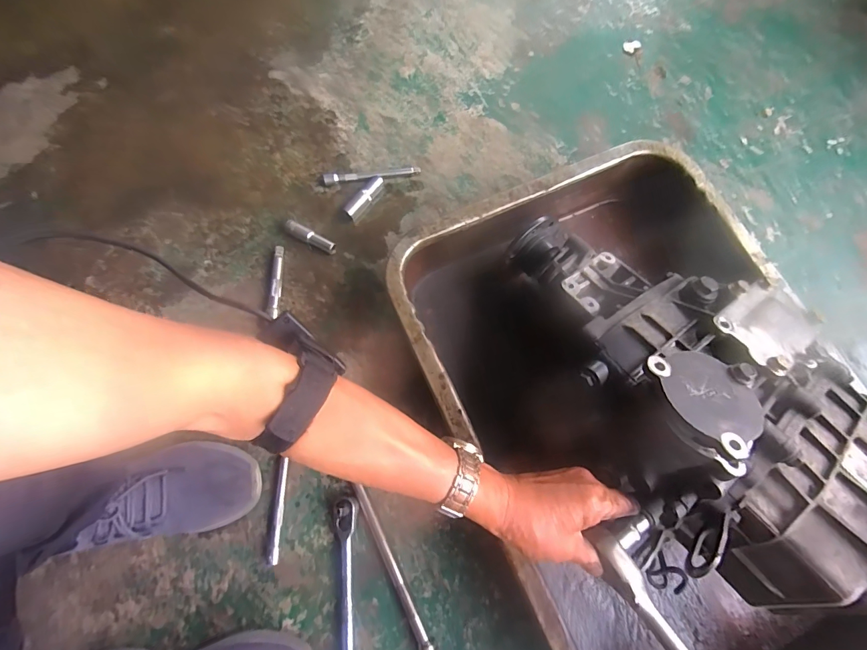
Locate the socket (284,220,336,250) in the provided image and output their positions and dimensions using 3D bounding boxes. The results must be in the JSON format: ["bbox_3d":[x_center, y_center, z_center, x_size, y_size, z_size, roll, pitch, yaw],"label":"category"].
[{"bbox_3d":[-0.184,-0.132,0.590,0.078,0.024,0.016,27,77,8],"label":"socket"}]

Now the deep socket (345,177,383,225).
[{"bbox_3d":[-0.107,-0.196,0.613,0.021,0.019,0.080,32,78,9],"label":"deep socket"}]

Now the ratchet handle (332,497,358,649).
[{"bbox_3d":[-0.106,0.310,0.467,0.027,0.024,0.194,-2,75,1],"label":"ratchet handle"}]

